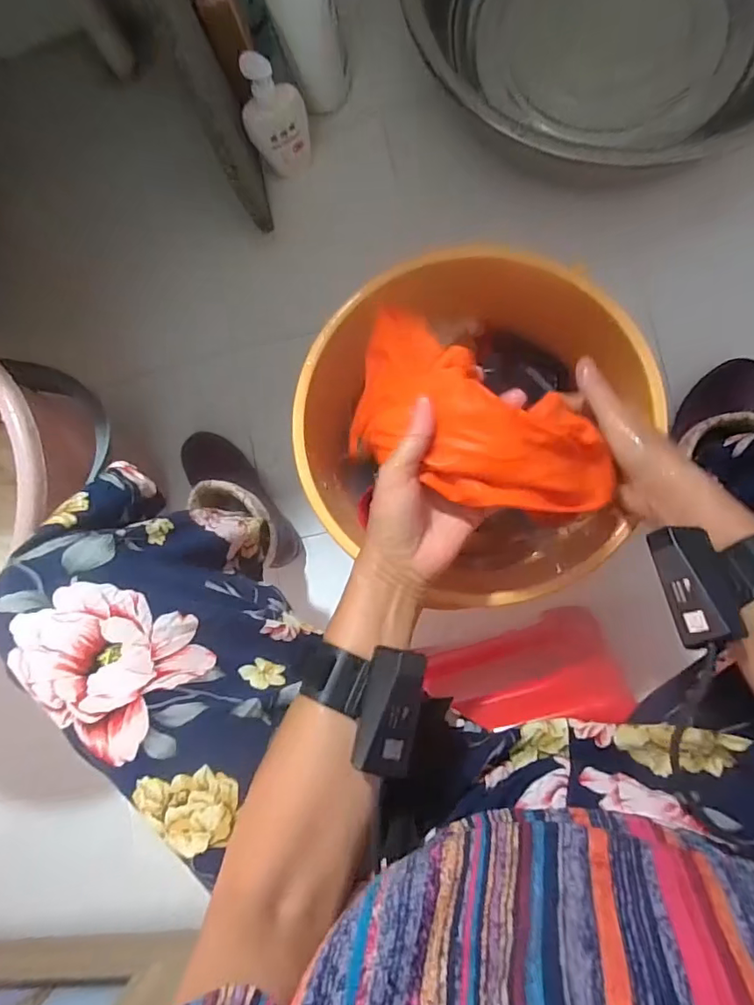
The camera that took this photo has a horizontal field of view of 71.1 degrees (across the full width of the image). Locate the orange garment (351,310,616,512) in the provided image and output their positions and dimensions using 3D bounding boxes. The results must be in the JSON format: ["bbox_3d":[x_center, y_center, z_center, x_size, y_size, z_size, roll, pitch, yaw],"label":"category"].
[{"bbox_3d":[0.062,-0.055,0.389,0.223,0.096,0.103,36,94,8],"label":"orange garment"}]

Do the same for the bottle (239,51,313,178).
[{"bbox_3d":[-0.139,-0.527,0.725,0.077,0.164,0.050,-11,87,8],"label":"bottle"}]

